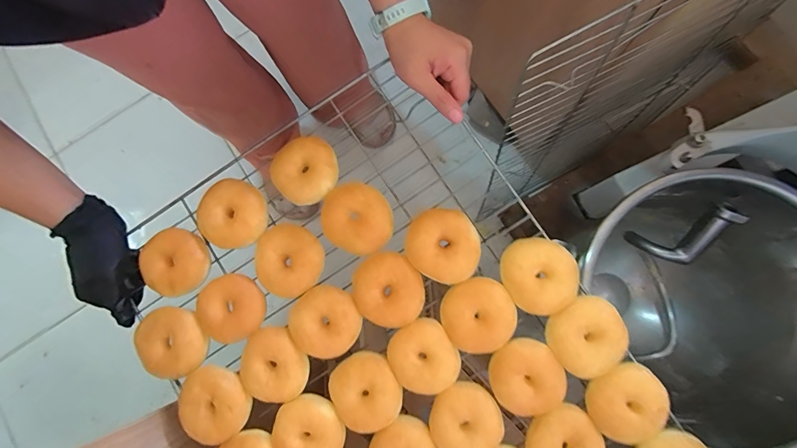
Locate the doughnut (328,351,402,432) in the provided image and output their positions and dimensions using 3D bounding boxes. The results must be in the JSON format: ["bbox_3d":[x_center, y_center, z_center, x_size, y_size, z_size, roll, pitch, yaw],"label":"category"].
[{"bbox_3d":[-0.032,0.163,0.367,0.064,0.024,0.068,0,75,-1],"label":"doughnut"}]

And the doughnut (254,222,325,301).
[{"bbox_3d":[-0.110,0.036,0.378,0.065,0.019,0.070,0,75,-1],"label":"doughnut"}]

